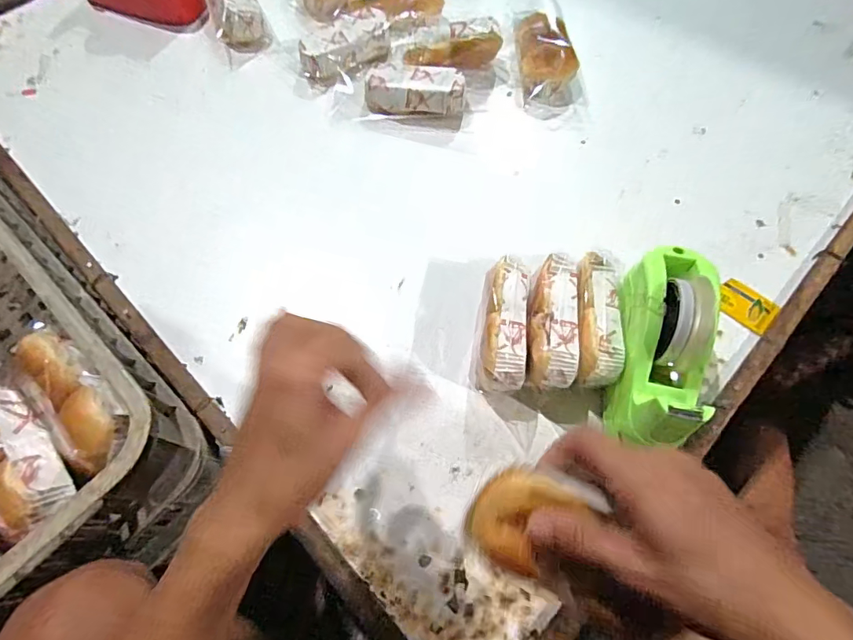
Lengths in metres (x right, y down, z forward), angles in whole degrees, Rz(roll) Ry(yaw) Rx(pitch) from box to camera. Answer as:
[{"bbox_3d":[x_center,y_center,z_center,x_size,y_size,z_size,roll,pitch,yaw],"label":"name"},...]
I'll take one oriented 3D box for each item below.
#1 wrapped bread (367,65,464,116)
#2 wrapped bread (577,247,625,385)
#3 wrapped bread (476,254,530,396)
[{"bbox_3d":[-0.017,-0.312,0.644,0.138,0.054,0.062,12,65,5],"label":"wrapped bread"},{"bbox_3d":[0.175,0.000,0.491,0.046,0.062,0.145,7,65,3],"label":"wrapped bread"},{"bbox_3d":[0.078,0.010,0.483,0.045,0.070,0.127,7,65,3],"label":"wrapped bread"}]

